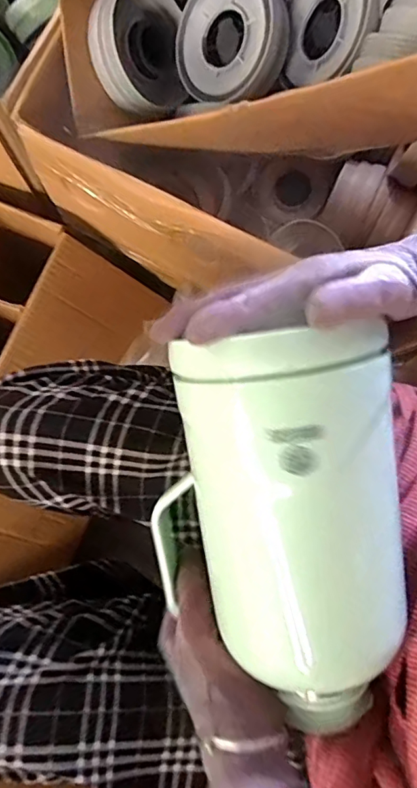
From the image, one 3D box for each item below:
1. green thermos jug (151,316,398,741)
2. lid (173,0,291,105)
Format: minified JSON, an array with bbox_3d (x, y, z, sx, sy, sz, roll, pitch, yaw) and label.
[{"bbox_3d":[0.045,0.093,0.343,0.154,0.134,0.259,-6,95,8],"label":"green thermos jug"},{"bbox_3d":[0.026,-0.411,0.591,0.127,0.040,0.128,10,112,25],"label":"lid"}]

